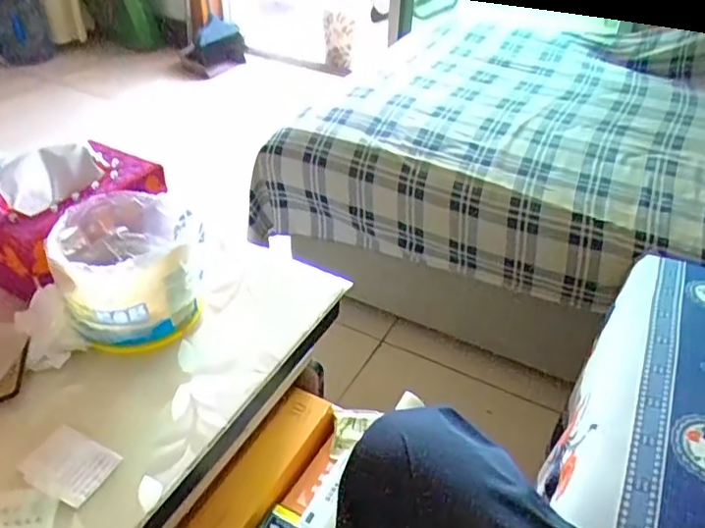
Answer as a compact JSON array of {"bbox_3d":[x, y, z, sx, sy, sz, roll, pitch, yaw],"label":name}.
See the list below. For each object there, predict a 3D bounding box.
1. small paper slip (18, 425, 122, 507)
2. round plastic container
[{"bbox_3d":[-0.248,0.176,0.528,0.070,0.009,0.056,17,40,17],"label":"small paper slip"},{"bbox_3d":[-0.243,0.005,0.656,0.145,0.106,0.144,-20,43,-26],"label":"round plastic container"}]

